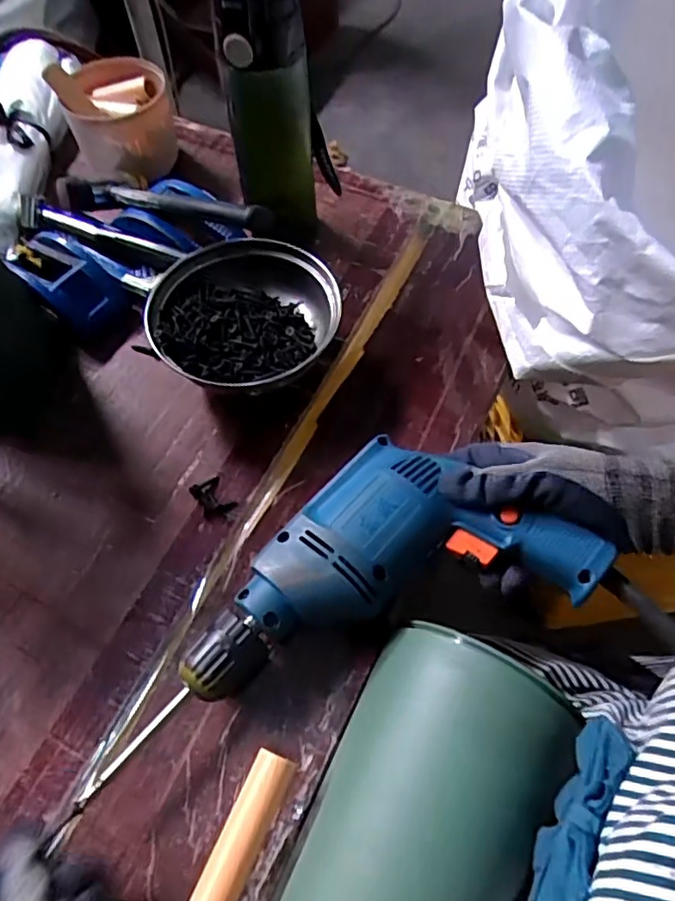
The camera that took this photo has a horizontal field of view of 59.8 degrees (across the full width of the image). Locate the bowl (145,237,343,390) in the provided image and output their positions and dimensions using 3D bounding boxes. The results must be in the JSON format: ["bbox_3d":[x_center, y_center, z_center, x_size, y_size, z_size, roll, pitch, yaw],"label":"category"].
[{"bbox_3d":[-0.077,-0.101,0.499,0.149,0.061,0.149,0,61,1],"label":"bowl"}]

